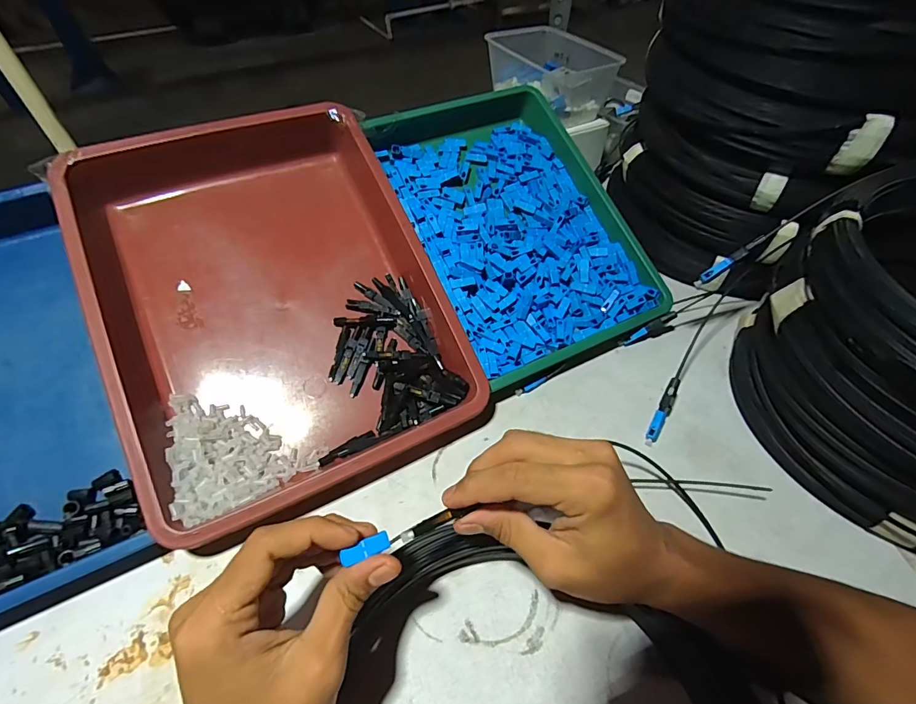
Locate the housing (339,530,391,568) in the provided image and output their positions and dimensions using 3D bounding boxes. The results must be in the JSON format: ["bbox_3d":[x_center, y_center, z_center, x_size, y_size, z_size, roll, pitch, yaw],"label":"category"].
[{"bbox_3d":[-0.047,0.101,0.223,0.025,0.004,0.008,-15,49,-29],"label":"housing"}]

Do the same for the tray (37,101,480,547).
[{"bbox_3d":[-0.162,-0.054,0.393,0.263,0.058,0.353,-21,76,-16],"label":"tray"}]

